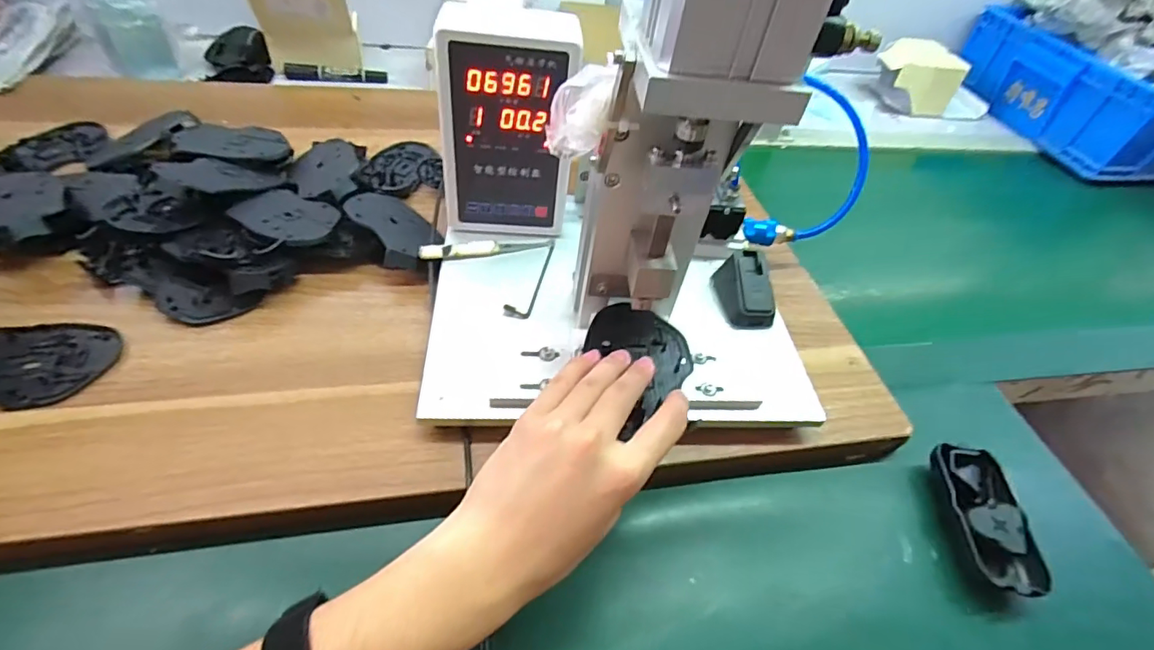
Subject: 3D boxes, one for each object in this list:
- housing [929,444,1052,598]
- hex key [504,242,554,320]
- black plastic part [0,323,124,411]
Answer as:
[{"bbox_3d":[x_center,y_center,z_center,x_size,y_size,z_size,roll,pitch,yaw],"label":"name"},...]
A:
[{"bbox_3d":[0.306,0.147,0.398,0.056,0.029,0.106,7,48,-1],"label":"housing"},{"bbox_3d":[-0.039,-0.045,0.463,0.020,0.010,0.101,13,49,4],"label":"hex key"},{"bbox_3d":[-0.397,0.023,0.376,0.107,0.021,0.077,1,49,-6],"label":"black plastic part"}]

